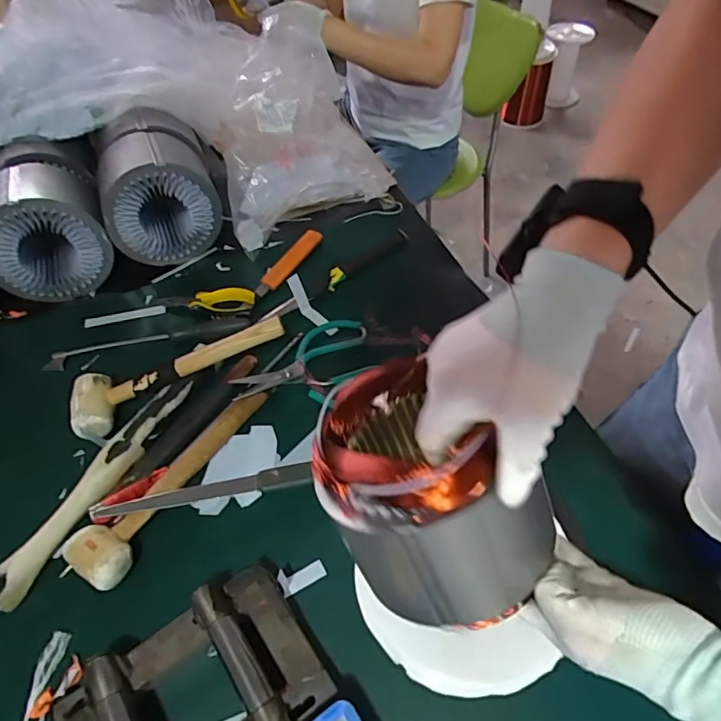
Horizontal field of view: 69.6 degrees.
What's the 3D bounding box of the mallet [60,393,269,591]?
[{"bbox_3d":[-0.186,0.116,0.540,0.059,0.044,0.249,27,58,21],"label":"mallet"}]

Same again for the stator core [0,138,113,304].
[{"bbox_3d":[-0.459,-0.209,0.754,0.156,0.138,0.193,-21,54,-13],"label":"stator core"}]

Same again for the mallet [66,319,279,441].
[{"bbox_3d":[-0.213,0.006,0.609,0.253,0.065,0.077,-22,55,-14],"label":"mallet"}]

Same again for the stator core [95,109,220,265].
[{"bbox_3d":[-0.310,-0.278,0.799,0.141,0.140,0.216,-14,53,-7],"label":"stator core"}]

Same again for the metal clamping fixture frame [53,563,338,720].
[{"bbox_3d":[-0.135,0.273,0.413,0.198,0.053,0.134,-31,57,-20],"label":"metal clamping fixture frame"}]

